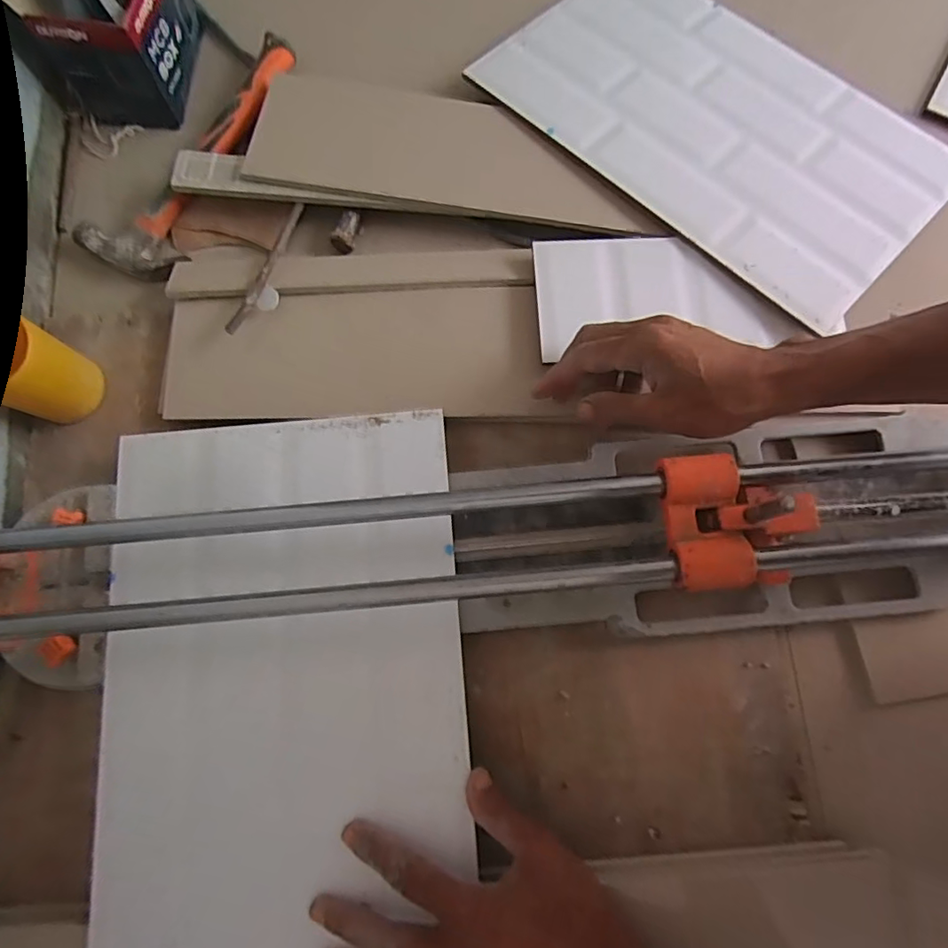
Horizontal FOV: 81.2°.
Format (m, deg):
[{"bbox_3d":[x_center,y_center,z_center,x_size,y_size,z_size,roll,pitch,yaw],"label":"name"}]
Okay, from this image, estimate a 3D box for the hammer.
[{"bbox_3d":[-0.256,-0.302,0.511,0.097,0.036,0.266,27,79,7],"label":"hammer"}]

